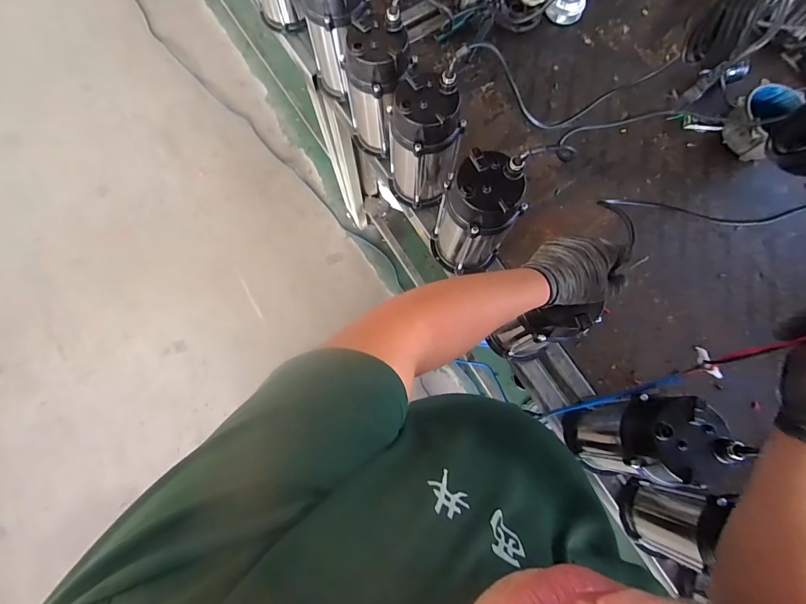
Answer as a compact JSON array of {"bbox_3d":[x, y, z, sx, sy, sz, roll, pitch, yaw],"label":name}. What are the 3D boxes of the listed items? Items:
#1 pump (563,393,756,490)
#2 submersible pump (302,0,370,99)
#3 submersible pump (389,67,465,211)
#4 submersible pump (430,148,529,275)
[{"bbox_3d":[0.375,0.217,0.640,0.126,0.266,0.122,0,76,0],"label":"pump"},{"bbox_3d":[-0.136,-0.575,0.856,0.111,0.265,0.117,0,76,0],"label":"submersible pump"},{"bbox_3d":[0.041,-0.314,0.788,0.133,0.249,0.156,0,76,0],"label":"submersible pump"},{"bbox_3d":[0.133,-0.147,0.749,0.135,0.260,0.119,25,77,6],"label":"submersible pump"}]

